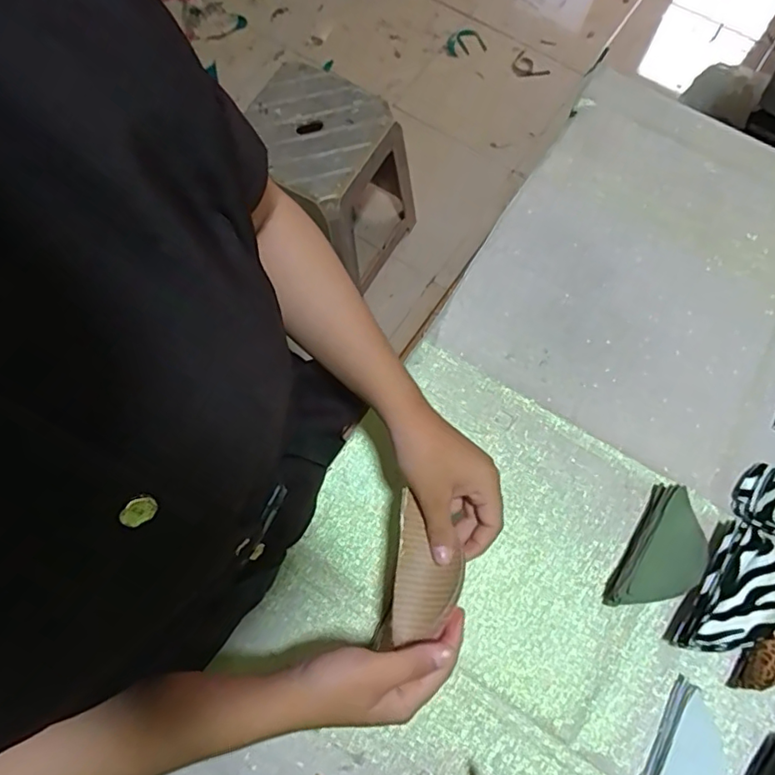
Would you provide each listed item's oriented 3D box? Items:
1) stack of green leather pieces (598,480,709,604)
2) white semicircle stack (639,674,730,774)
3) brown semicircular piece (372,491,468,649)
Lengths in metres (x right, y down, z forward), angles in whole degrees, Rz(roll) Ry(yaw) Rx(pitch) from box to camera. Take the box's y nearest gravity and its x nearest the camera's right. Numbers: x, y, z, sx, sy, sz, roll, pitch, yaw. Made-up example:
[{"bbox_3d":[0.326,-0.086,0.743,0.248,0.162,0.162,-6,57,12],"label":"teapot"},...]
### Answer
[{"bbox_3d":[0.250,0.153,0.514,0.059,0.045,0.122,31,76,11],"label":"stack of green leather pieces"},{"bbox_3d":[0.255,0.320,0.471,0.067,0.025,0.118,28,75,10],"label":"white semicircle stack"},{"bbox_3d":[0.027,0.138,0.412,0.053,0.009,0.102,12,73,5],"label":"brown semicircular piece"}]

